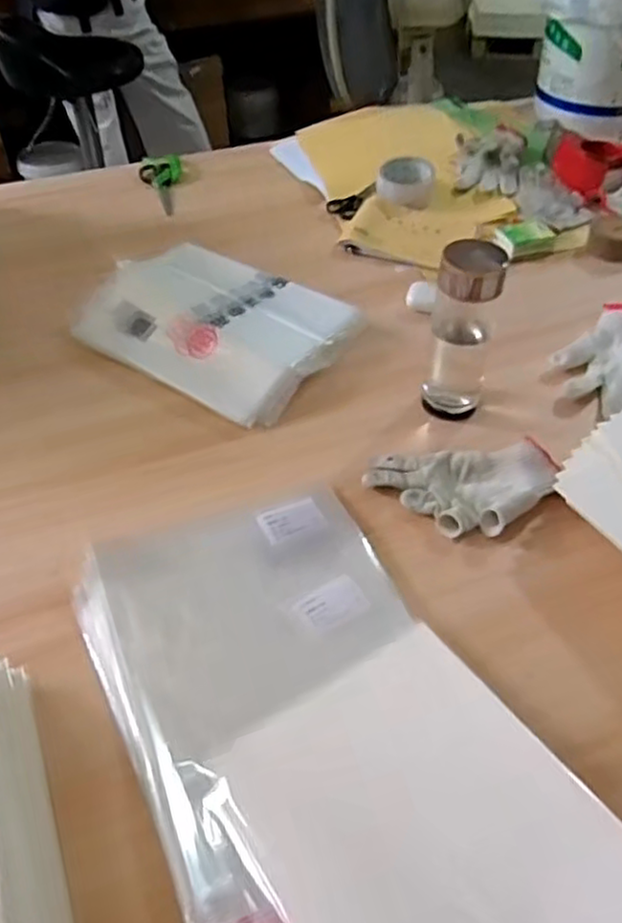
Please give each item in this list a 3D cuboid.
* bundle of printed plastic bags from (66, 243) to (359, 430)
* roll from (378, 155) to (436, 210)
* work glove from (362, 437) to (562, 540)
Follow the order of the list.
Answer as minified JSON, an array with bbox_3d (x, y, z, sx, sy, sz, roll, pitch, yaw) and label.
[{"bbox_3d":[-0.133,-0.176,0.867,0.328,0.032,0.226,27,53,23],"label":"bundle of printed plastic bags"},{"bbox_3d":[0.150,-0.440,1.084,0.089,0.044,0.089,0,47,0],"label":"roll"},{"bbox_3d":[0.149,0.024,0.677,0.180,0.031,0.097,1,47,1],"label":"work glove"}]

